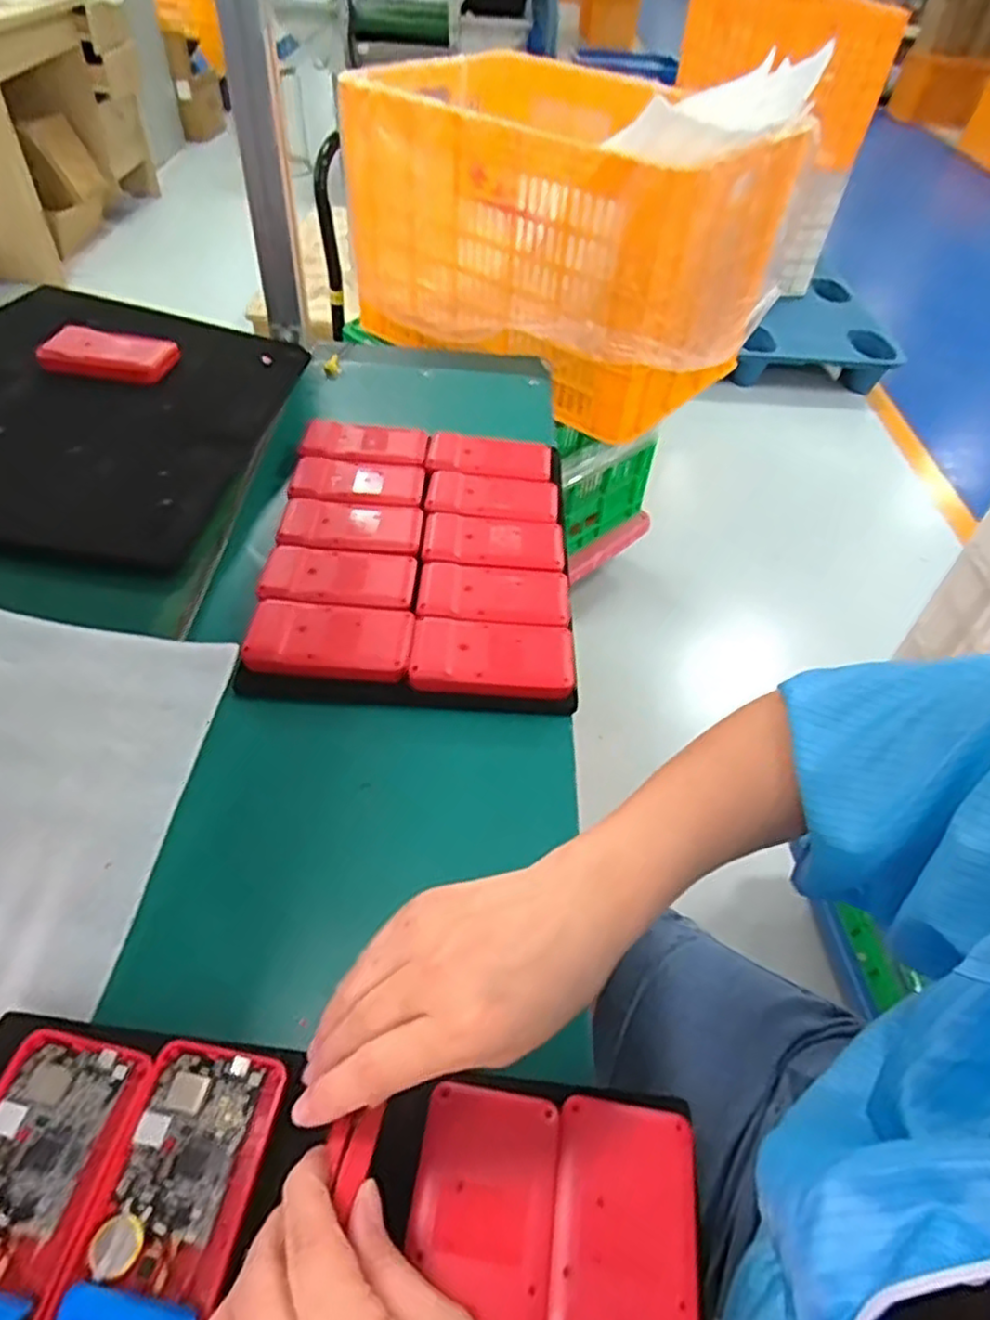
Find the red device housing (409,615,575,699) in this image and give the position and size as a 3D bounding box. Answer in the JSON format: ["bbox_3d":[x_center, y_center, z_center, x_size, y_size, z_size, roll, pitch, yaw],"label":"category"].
[{"bbox_3d":[-0.001,-0.003,0.531,0.118,0.017,0.066,3,47,1],"label":"red device housing"}]

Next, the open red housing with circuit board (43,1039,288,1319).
[{"bbox_3d":[-0.141,0.236,0.307,0.061,0.012,0.121,7,47,5],"label":"open red housing with circuit board"}]

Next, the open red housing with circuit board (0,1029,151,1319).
[{"bbox_3d":[-0.203,0.228,0.301,0.064,0.010,0.120,8,47,6],"label":"open red housing with circuit board"}]

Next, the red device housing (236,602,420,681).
[{"bbox_3d":[-0.121,-0.019,0.526,0.116,0.015,0.063,5,47,2],"label":"red device housing"}]

